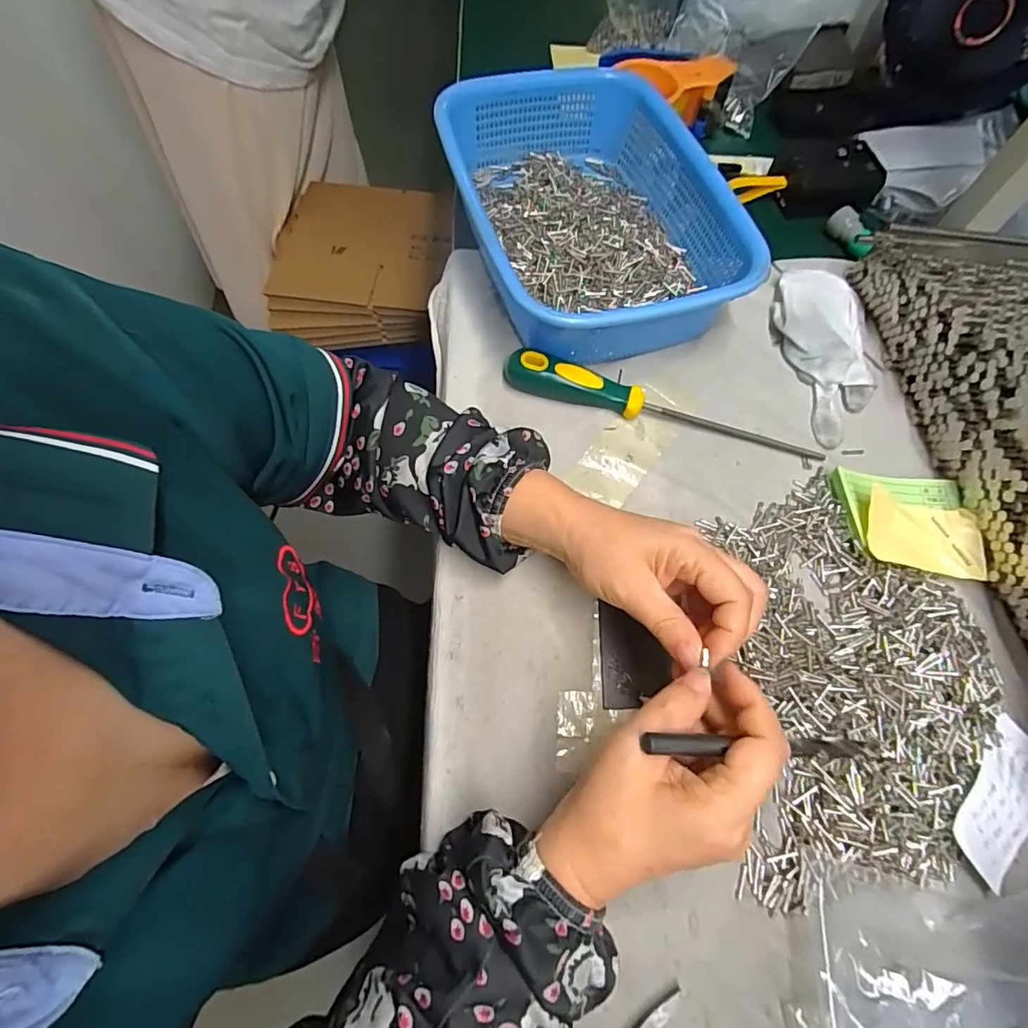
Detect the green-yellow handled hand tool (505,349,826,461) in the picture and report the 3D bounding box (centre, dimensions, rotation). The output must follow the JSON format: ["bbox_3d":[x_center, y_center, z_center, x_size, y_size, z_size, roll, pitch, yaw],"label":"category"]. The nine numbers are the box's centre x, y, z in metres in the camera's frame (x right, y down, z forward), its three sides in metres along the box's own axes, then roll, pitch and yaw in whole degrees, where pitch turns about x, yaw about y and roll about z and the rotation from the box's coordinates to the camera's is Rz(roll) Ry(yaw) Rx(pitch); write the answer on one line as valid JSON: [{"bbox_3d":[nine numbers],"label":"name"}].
[{"bbox_3d":[0.116,-0.083,0.398,0.246,0.031,0.021,14,67,3],"label":"green-yellow handled hand tool"}]

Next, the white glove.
[{"bbox_3d":[0.260,-0.133,0.433,0.075,0.033,0.163,9,66,0],"label":"white glove"}]

